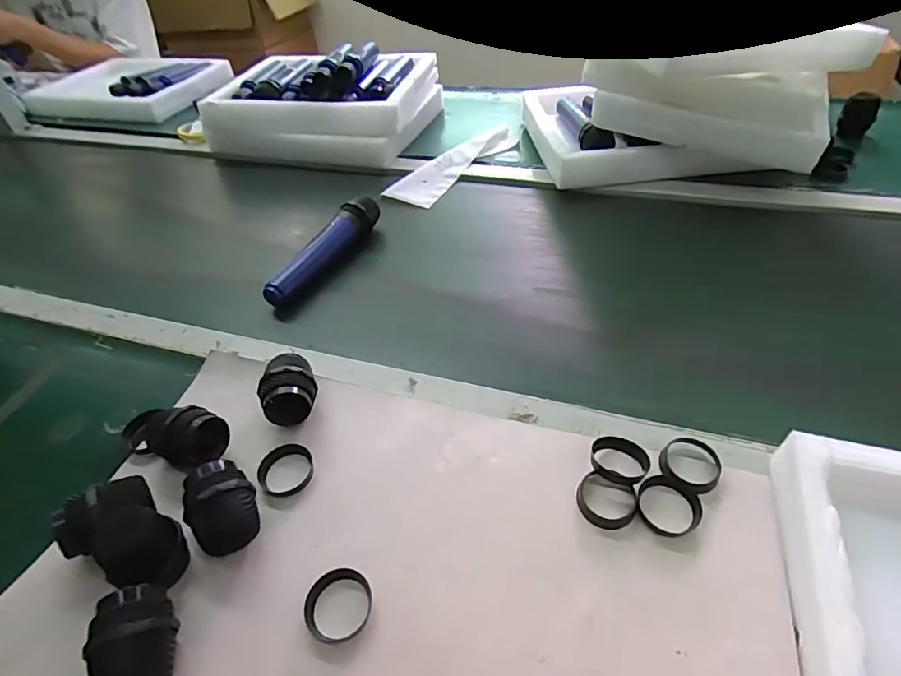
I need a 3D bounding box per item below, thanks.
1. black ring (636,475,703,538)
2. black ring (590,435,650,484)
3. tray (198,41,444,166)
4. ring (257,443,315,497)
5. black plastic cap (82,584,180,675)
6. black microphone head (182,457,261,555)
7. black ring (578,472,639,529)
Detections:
[{"bbox_3d":[0.159,0.122,0.359,0.043,0.009,0.046,-3,44,3],"label":"black ring"},{"bbox_3d":[0.132,0.094,0.383,0.043,0.008,0.035,13,47,18],"label":"black ring"},{"bbox_3d":[-0.223,-0.439,0.908,0.356,0.120,0.313,8,46,13],"label":"tray"},{"bbox_3d":[-0.136,0.108,0.407,0.042,0.016,0.044,-3,44,3],"label":"ring"},{"bbox_3d":[-0.195,0.189,0.306,0.042,0.051,0.055,-15,45,-9],"label":"black plastic cap"},{"bbox_3d":[-0.169,0.124,0.365,0.045,0.049,0.054,-33,50,-25],"label":"black microphone head"},{"bbox_3d":[0.114,0.121,0.363,0.043,0.007,0.038,21,50,24],"label":"black ring"}]

